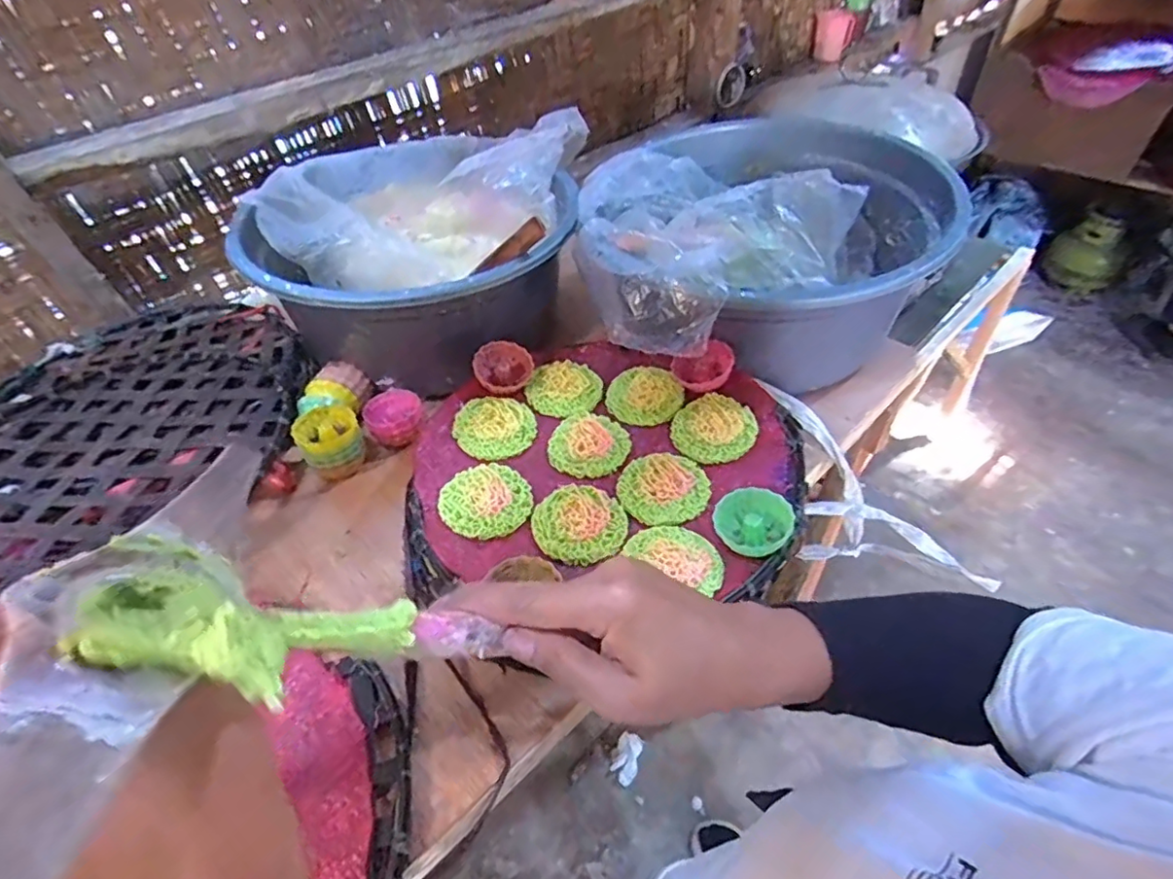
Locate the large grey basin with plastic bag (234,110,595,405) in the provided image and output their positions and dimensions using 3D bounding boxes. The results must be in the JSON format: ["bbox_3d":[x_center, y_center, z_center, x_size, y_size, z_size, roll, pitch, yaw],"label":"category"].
[{"bbox_3d":[-0.208,-0.242,0.762,0.378,0.209,0.395,-3,47,3],"label":"large grey basin with plastic bag"}]

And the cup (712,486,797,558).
[{"bbox_3d":[0.137,0.069,0.481,0.061,0.024,0.058,-3,47,3],"label":"cup"}]

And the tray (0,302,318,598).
[{"bbox_3d":[-0.515,-0.022,0.654,0.402,0.037,0.447,-33,53,-23],"label":"tray"}]

